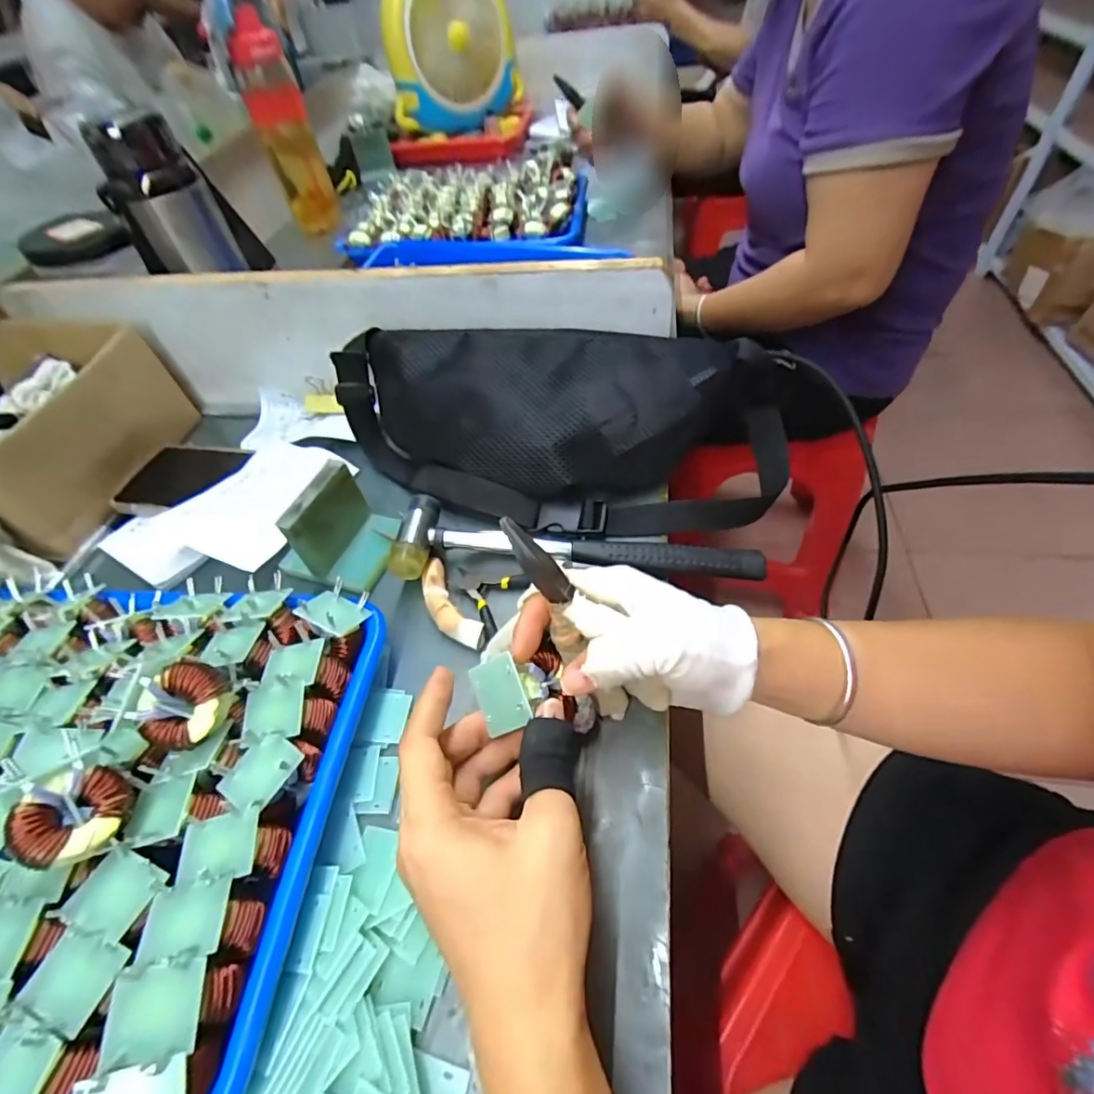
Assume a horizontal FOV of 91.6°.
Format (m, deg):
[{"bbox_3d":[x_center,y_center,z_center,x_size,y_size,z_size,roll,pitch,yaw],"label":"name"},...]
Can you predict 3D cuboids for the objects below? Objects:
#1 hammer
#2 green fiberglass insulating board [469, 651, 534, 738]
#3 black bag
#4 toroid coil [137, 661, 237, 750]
[{"bbox_3d":[0.019,-0.002,0.363,0.242,0.030,0.056,0,51,6],"label":"hammer"},{"bbox_3d":[-0.023,0.071,0.258,0.027,0.004,0.032,-31,71,30],"label":"green fiberglass insulating board"},{"bbox_3d":[0.001,-0.092,0.406,0.351,0.074,0.150,2,52,8],"label":"black bag"},{"bbox_3d":[-0.181,0.079,0.267,0.036,0.015,0.040,20,82,-6],"label":"toroid coil"}]

